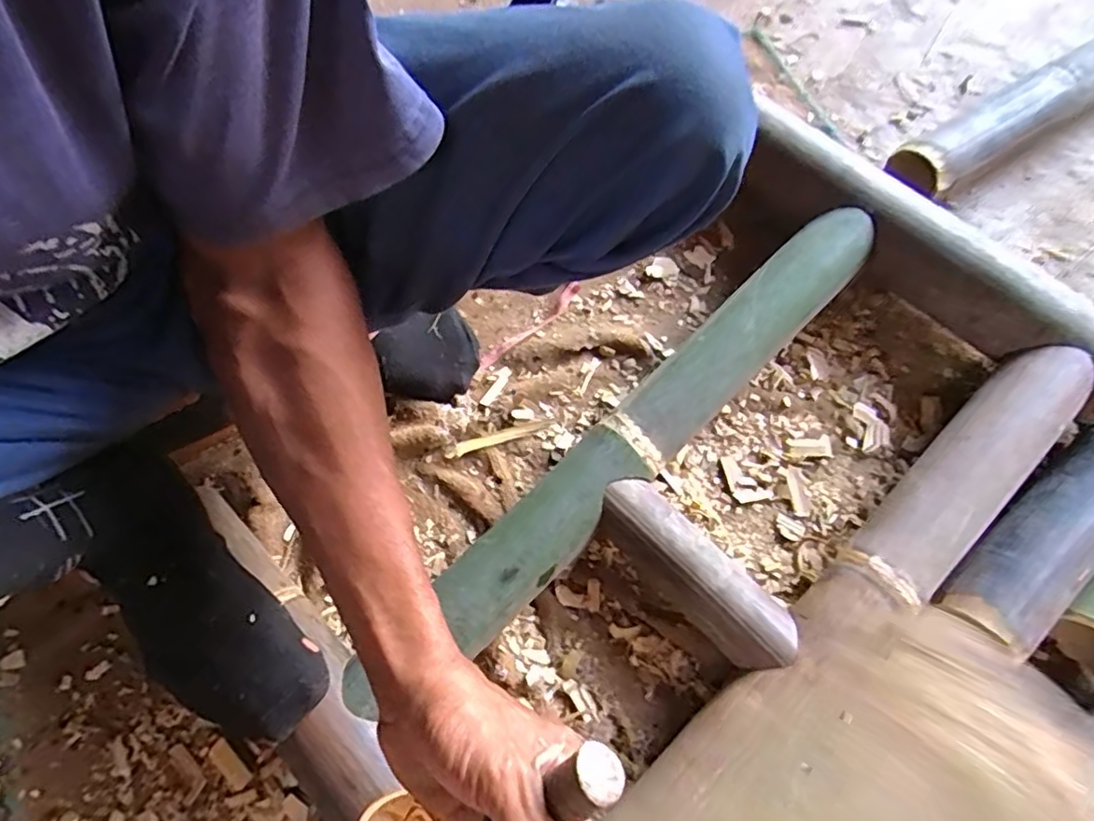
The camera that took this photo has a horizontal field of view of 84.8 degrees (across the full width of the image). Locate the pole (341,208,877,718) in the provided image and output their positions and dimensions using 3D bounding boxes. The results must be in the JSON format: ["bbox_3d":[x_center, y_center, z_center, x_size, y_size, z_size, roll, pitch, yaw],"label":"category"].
[{"bbox_3d":[0.093,0.005,0.508,0.523,0.049,0.070,-42,74,-13],"label":"pole"}]

